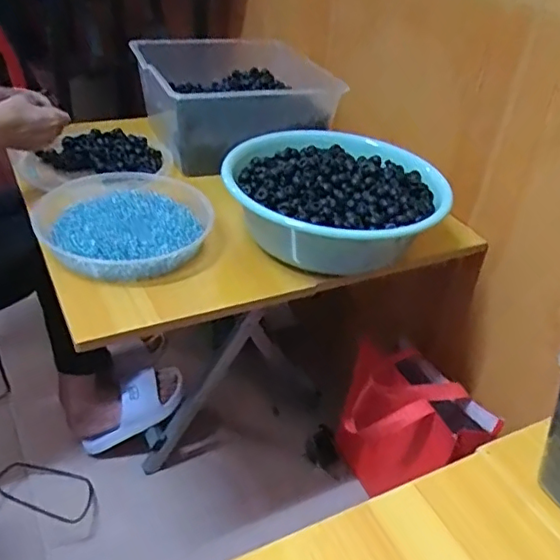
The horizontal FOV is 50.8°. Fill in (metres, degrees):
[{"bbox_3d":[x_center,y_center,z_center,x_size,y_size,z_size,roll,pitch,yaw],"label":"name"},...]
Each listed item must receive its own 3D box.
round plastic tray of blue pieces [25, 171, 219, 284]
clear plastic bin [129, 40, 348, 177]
[{"bbox_3d":[-0.214,-0.080,0.803,0.222,0.040,0.253,-12,39,-22],"label":"round plastic tray of blue pieces"},{"bbox_3d":[-0.081,-0.311,1.016,0.286,0.160,0.292,-13,39,-24],"label":"clear plastic bin"}]

